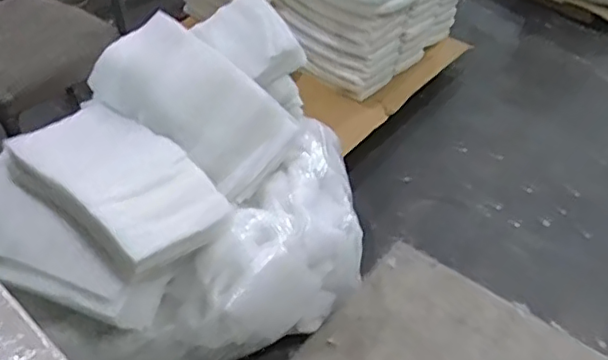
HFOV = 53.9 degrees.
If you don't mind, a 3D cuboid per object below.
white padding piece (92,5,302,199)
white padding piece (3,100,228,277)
[{"bbox_3d":[-0.265,-0.183,1.428,0.496,0.255,0.083,36,10,2],"label":"white padding piece"},{"bbox_3d":[-0.415,0.003,1.316,0.483,0.112,0.265,33,52,27],"label":"white padding piece"}]

